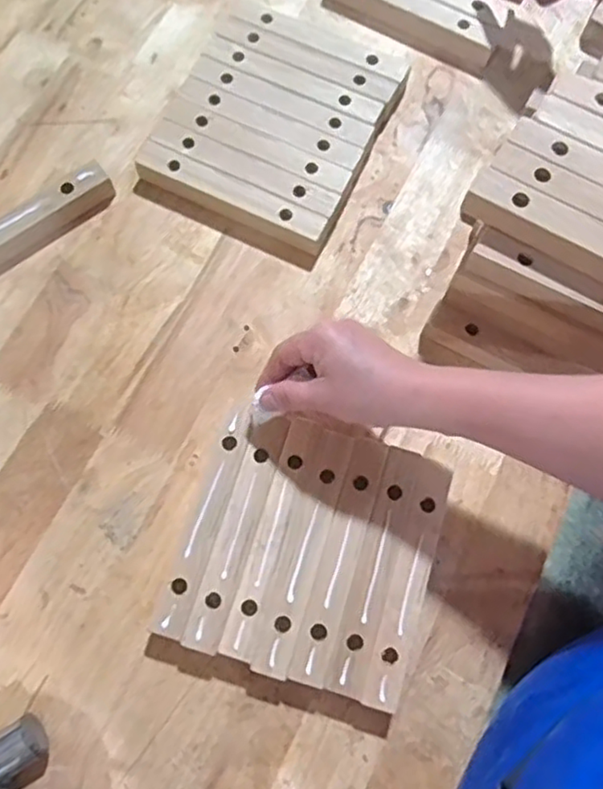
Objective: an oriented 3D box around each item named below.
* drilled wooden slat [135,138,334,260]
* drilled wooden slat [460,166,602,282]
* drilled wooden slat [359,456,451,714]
[{"bbox_3d":[-0.060,-0.171,0.563,0.178,0.031,0.029,26,75,7],"label":"drilled wooden slat"},{"bbox_3d":[0.197,-0.102,0.440,0.176,0.022,0.030,28,75,8],"label":"drilled wooden slat"},{"bbox_3d":[0.078,0.136,0.474,0.026,0.026,0.173,17,74,5],"label":"drilled wooden slat"}]

